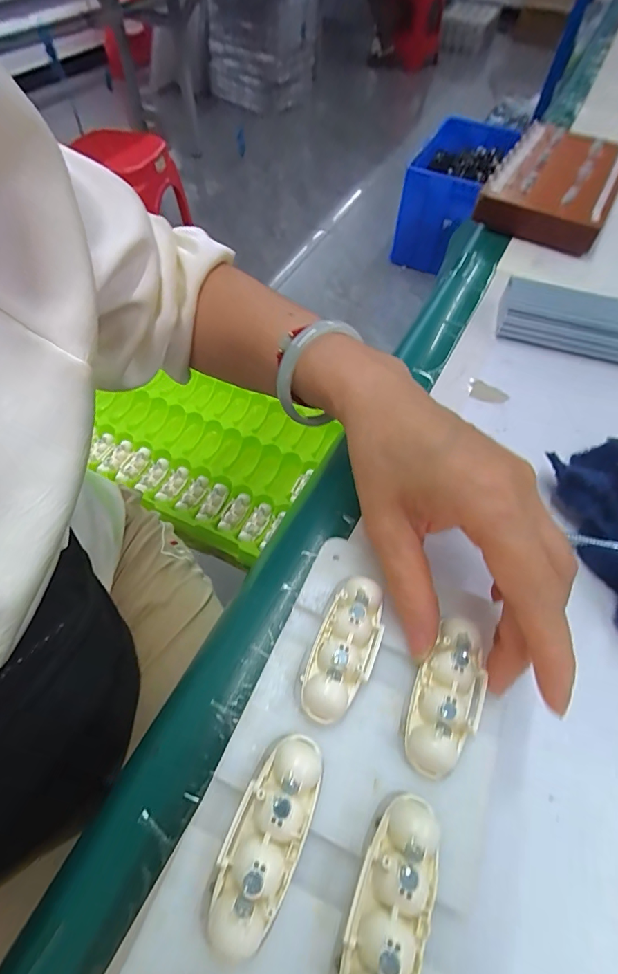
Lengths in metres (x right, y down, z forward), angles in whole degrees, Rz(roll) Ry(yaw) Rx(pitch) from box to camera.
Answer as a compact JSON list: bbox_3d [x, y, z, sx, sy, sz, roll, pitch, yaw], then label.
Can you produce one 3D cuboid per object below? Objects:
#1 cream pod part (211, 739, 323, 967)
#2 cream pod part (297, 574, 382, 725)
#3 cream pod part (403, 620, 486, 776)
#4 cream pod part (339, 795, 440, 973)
[{"bbox_3d":[-0.015,0.121,0.151,0.025,0.015,0.062,20,58,10],"label":"cream pod part"},{"bbox_3d":[0.016,0.069,0.187,0.026,0.017,0.059,20,58,10],"label":"cream pod part"},{"bbox_3d":[0.057,0.085,0.177,0.025,0.015,0.058,23,64,12],"label":"cream pod part"},{"bbox_3d":[0.027,0.138,0.142,0.024,0.017,0.063,19,58,9],"label":"cream pod part"}]

